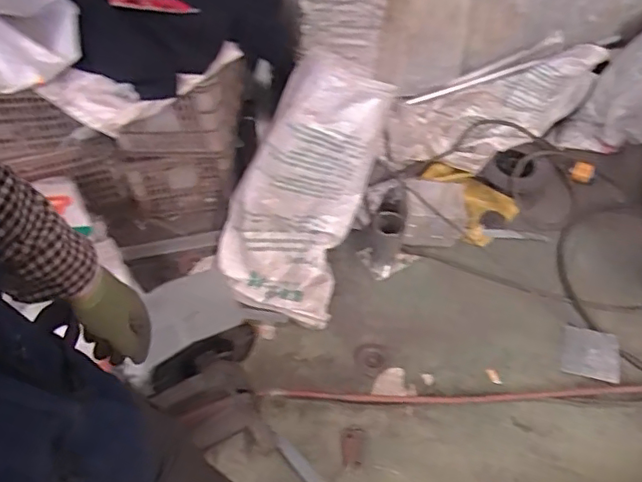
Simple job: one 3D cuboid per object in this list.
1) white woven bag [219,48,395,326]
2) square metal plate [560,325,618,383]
[{"bbox_3d":[-0.040,-0.137,1.582,0.378,0.719,0.205,36,32,24],"label":"white woven bag"},{"bbox_3d":[0.770,0.323,1.599,0.152,0.013,0.162,13,52,18],"label":"square metal plate"}]

